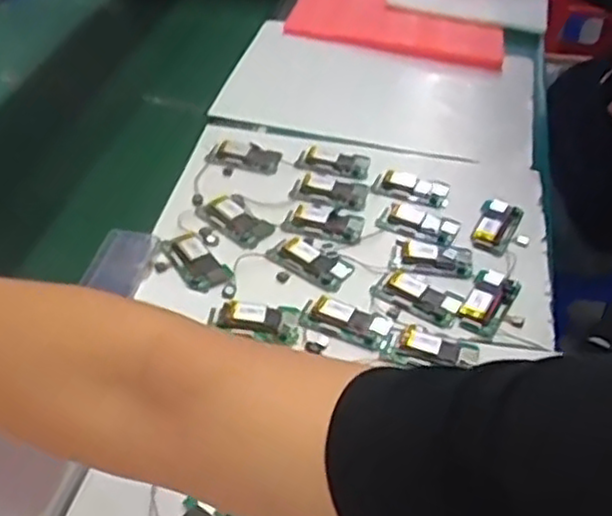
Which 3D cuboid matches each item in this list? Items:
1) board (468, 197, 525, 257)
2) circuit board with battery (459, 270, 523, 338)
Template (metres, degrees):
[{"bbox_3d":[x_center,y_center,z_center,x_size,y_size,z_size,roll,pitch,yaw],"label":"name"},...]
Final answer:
[{"bbox_3d":[0.179,-0.033,0.693,0.037,0.007,0.081,23,47,19],"label":"board"},{"bbox_3d":[0.153,0.036,0.620,0.036,0.009,0.076,24,47,19],"label":"circuit board with battery"}]

